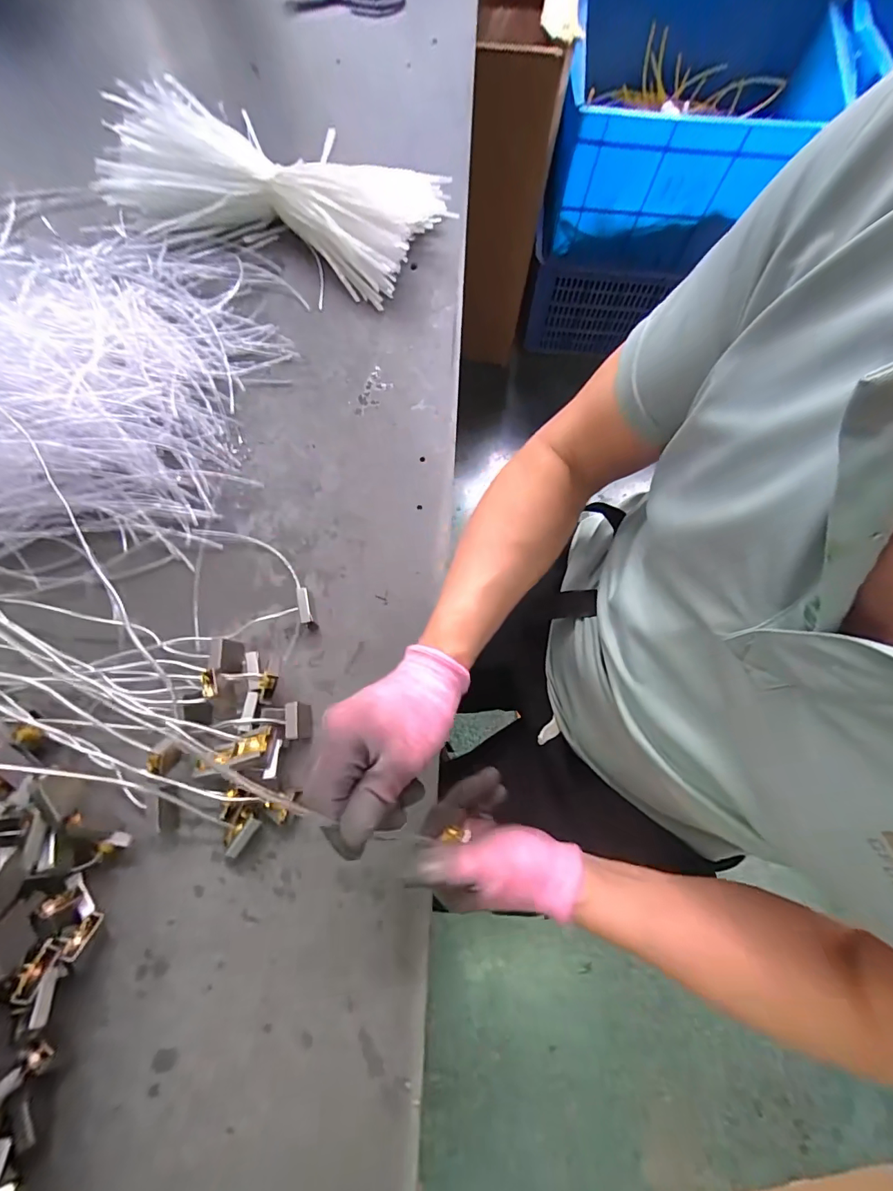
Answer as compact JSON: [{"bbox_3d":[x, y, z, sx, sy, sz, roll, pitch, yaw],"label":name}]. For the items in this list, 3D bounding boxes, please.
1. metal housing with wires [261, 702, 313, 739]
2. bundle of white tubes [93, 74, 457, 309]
[{"bbox_3d":[-0.141,0.119,0.436,0.015,0.036,0.033,-7,75,-3],"label":"metal housing with wires"},{"bbox_3d":[-0.214,-0.527,0.589,0.418,0.087,0.188,19,75,4],"label":"bundle of white tubes"}]

